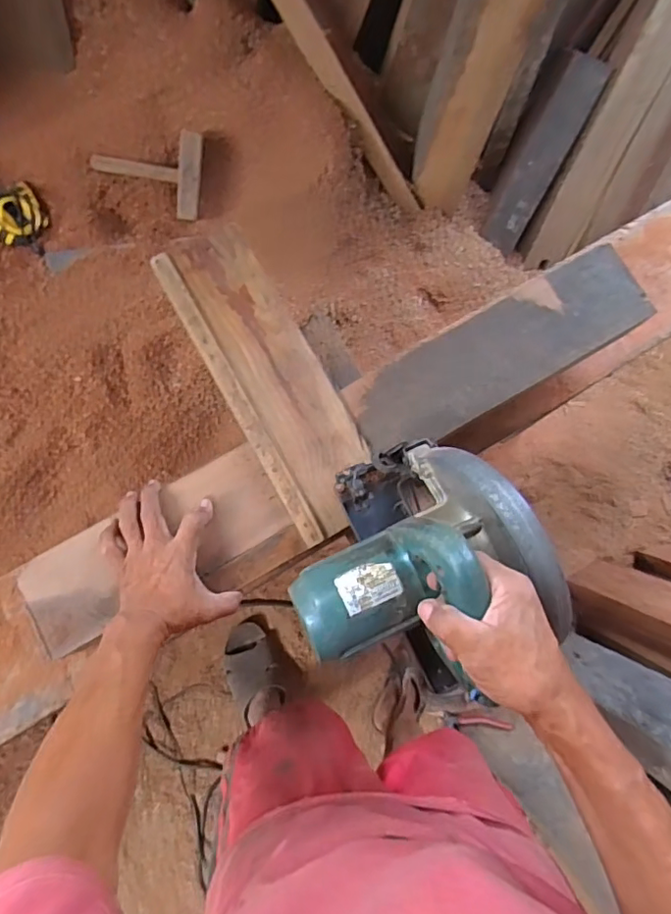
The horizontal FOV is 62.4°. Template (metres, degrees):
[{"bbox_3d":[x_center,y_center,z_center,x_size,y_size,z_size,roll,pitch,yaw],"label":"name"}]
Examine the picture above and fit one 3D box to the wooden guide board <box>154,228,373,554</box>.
[{"bbox_3d":[-0.079,-0.099,0.671,0.120,0.021,0.397,-29,86,-9],"label":"wooden guide board"}]

